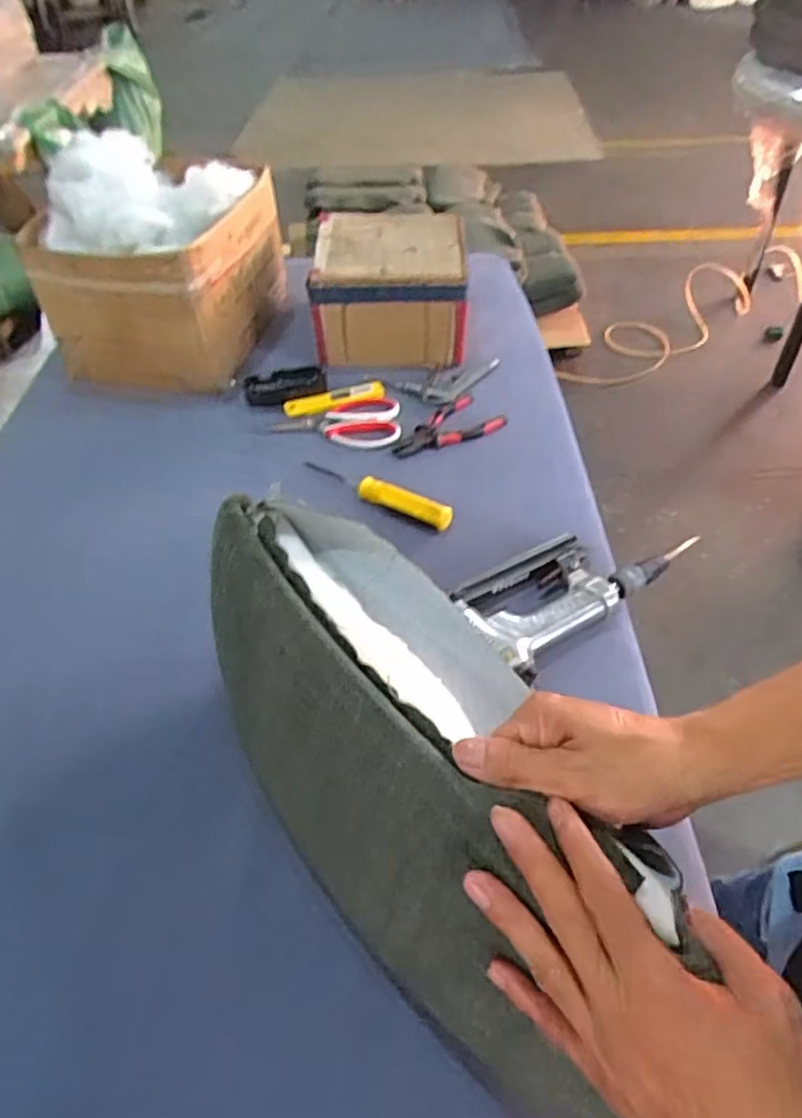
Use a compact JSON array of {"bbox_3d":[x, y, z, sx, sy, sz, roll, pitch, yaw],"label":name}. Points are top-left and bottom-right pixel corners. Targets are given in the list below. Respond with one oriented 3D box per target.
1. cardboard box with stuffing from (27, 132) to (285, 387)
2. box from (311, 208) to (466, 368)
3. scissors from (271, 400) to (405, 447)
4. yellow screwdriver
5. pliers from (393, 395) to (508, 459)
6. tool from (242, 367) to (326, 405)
[{"bbox_3d":[-0.335,-0.427,0.962,0.254,0.247,0.284,7,48,9],"label":"cardboard box with stuffing"},{"bbox_3d":[-0.015,-0.399,1.006,0.206,0.136,0.210,-1,47,2],"label":"box"},{"bbox_3d":[-0.083,-0.178,0.895,0.163,0.012,0.094,-3,47,0],"label":"scissors"},{"bbox_3d":[-0.030,-0.080,0.783,0.196,0.021,0.028,25,53,24],"label":"yellow screwdriver"},{"bbox_3d":[0.058,-0.162,0.868,0.152,0.011,0.077,-34,54,-26],"label":"pliers"},{"bbox_3d":[-0.159,-0.239,0.939,0.110,0.016,0.064,-13,48,-9],"label":"tool"}]

